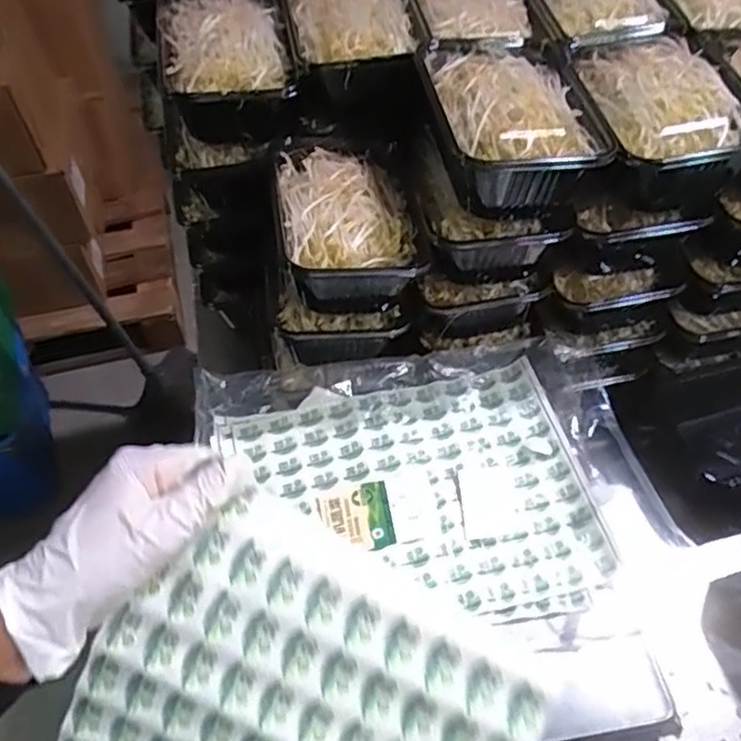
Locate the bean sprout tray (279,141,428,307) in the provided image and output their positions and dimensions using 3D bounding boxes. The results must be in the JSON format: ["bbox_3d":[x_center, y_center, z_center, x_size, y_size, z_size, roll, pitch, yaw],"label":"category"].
[{"bbox_3d":[-0.020,-0.128,0.603,0.112,0.069,0.188,-7,54,-5],"label":"bean sprout tray"}]

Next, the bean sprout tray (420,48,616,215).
[{"bbox_3d":[0.115,-0.199,0.556,0.125,0.056,0.164,-7,54,-5],"label":"bean sprout tray"}]

